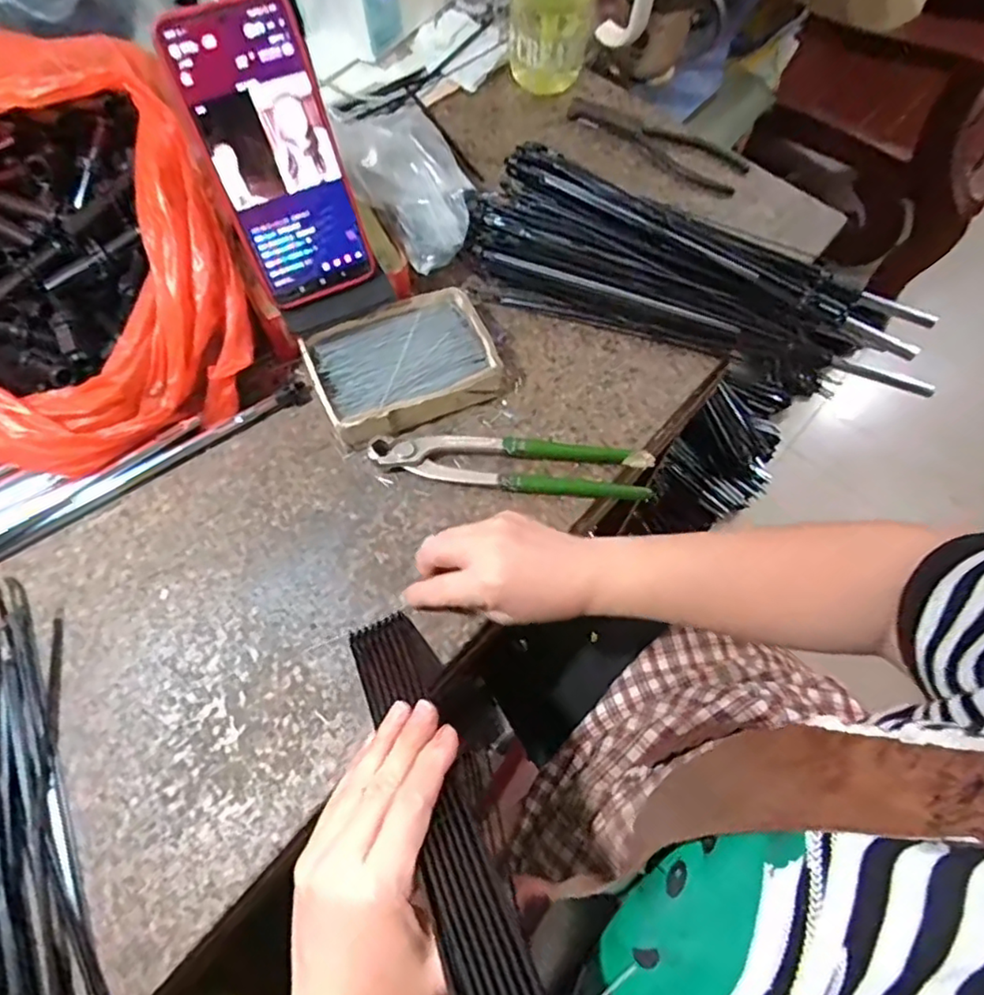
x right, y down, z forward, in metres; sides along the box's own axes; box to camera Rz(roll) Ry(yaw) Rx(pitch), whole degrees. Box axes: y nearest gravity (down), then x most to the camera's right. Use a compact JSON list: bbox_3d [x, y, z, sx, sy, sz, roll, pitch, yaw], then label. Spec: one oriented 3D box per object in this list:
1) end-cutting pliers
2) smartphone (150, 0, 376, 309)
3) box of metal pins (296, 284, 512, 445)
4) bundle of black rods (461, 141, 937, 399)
[{"bbox_3d":[0.014,-0.026,0.450,0.197,0.022,0.040,7,67,3],"label":"end-cutting pliers"},{"bbox_3d":[-0.132,-0.206,0.390,0.079,0.163,0.010,-24,40,-10],"label":"smartphone"},{"bbox_3d":[-0.063,-0.095,0.468,0.129,0.039,0.092,-24,69,-10],"label":"box of metal pins"},{"bbox_3d":[0.165,-0.181,0.505,0.376,0.052,0.124,18,68,8],"label":"bundle of black rods"}]

